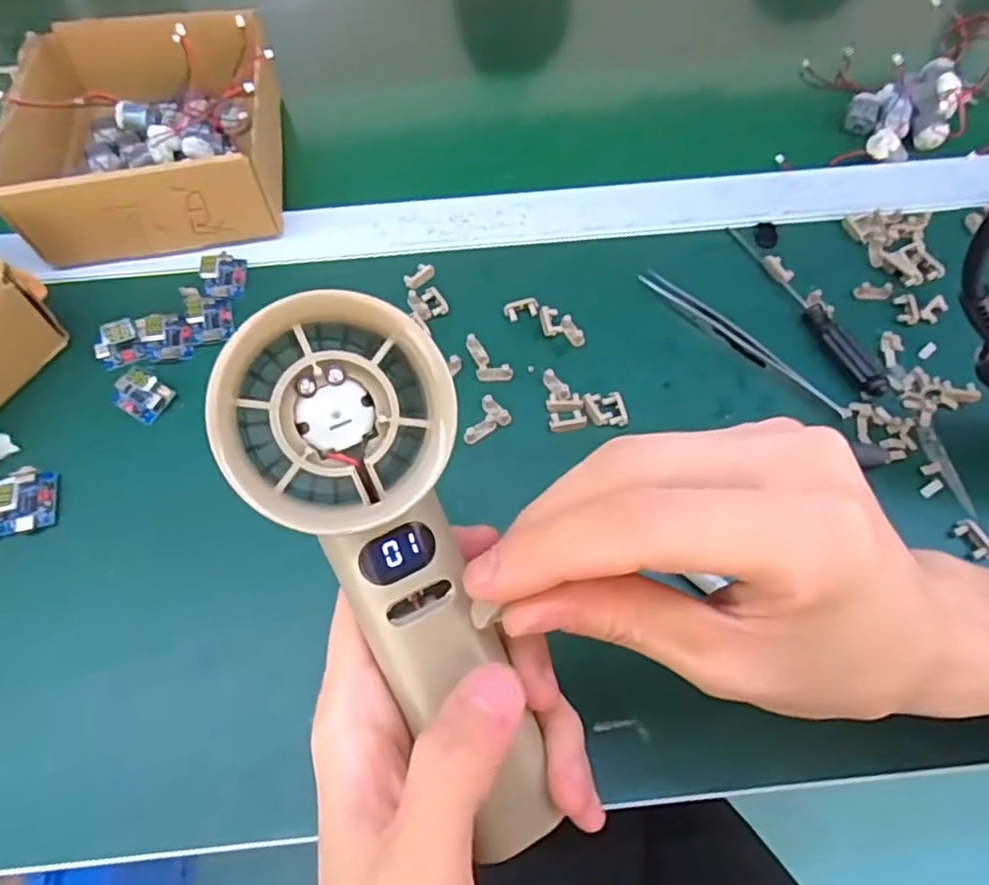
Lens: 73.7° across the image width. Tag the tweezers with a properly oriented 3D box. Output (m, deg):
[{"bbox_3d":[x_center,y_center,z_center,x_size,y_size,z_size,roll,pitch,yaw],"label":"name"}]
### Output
[{"bbox_3d":[0.133,-0.056,0.358,0.013,0.009,0.132,-41,70,-19],"label":"tweezers"}]

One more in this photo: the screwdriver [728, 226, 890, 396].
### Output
[{"bbox_3d":[0.173,-0.079,0.369,0.018,0.010,0.130,-24,65,-12],"label":"screwdriver"}]

